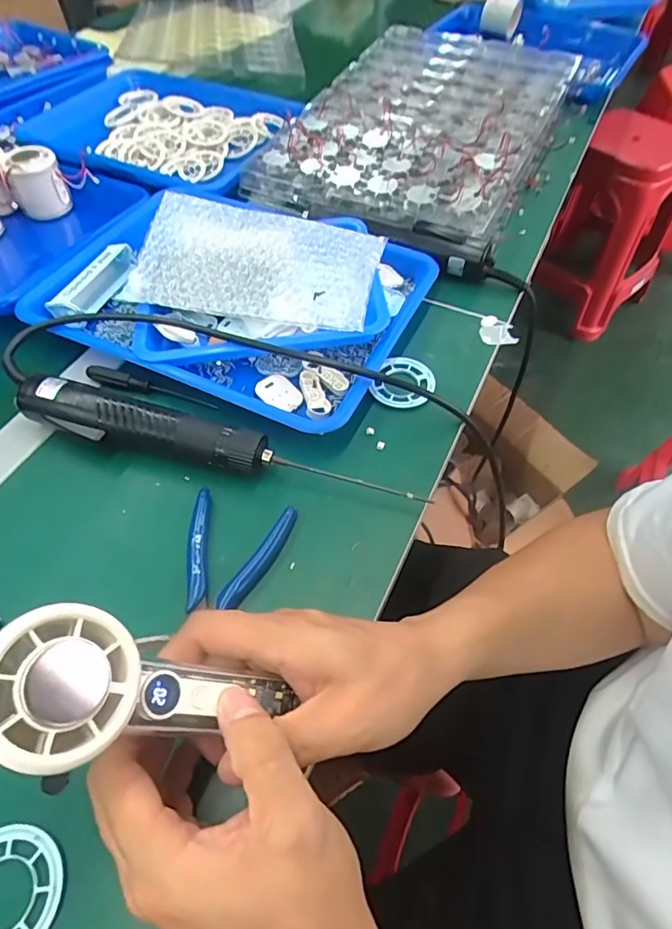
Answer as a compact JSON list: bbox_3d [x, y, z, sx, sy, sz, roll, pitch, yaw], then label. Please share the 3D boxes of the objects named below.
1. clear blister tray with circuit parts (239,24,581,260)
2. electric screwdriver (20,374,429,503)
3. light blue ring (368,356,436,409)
[{"bbox_3d":[0.116,-0.462,0.702,0.319,0.059,0.507,21,58,14],"label":"clear blister tray with circuit parts"},{"bbox_3d":[-0.093,-0.020,0.402,0.316,0.033,0.040,11,56,7],"label":"electric screwdriver"},{"bbox_3d":[0.060,-0.074,0.463,0.052,0.012,0.057,0,55,0],"label":"light blue ring"}]

